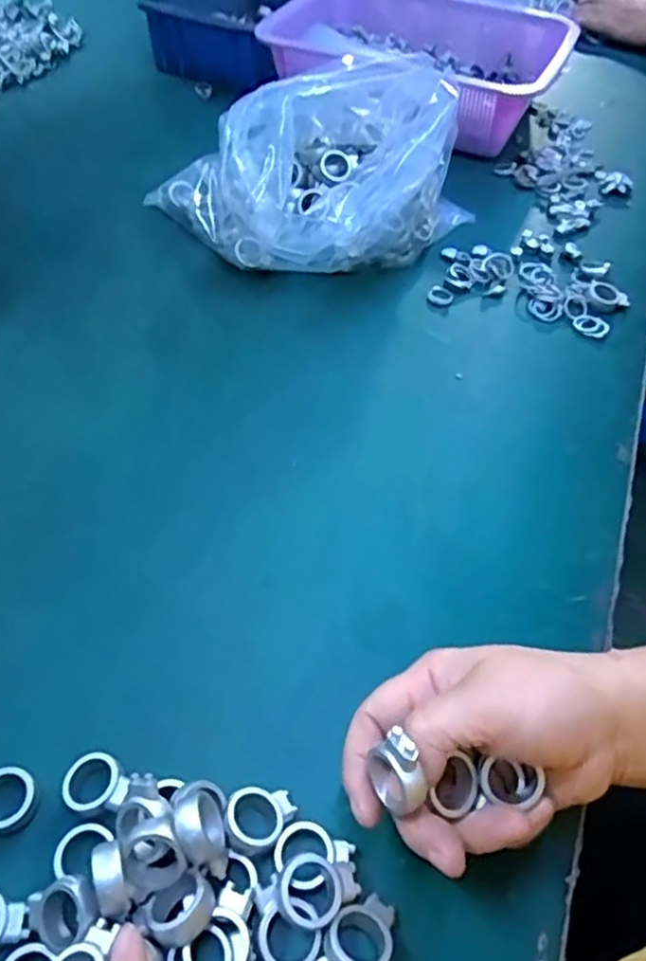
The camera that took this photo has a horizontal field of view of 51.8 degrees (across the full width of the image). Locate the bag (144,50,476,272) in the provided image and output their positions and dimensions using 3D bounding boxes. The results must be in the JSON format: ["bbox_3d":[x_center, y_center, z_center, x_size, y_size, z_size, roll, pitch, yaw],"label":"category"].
[{"bbox_3d":[0.004,-0.278,0.566,0.248,0.127,0.183,-22,57,-19],"label":"bag"}]

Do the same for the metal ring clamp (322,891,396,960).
[{"bbox_3d":[0.016,0.183,0.269,0.025,0.019,0.032,25,55,16],"label":"metal ring clamp"}]

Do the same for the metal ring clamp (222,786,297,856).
[{"bbox_3d":[-0.028,0.147,0.290,0.036,0.011,0.027,4,43,-30],"label":"metal ring clamp"}]

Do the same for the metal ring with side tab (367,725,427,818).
[{"bbox_3d":[0.029,0.112,0.254,0.014,0.028,0.022,-24,57,-20],"label":"metal ring with side tab"}]

